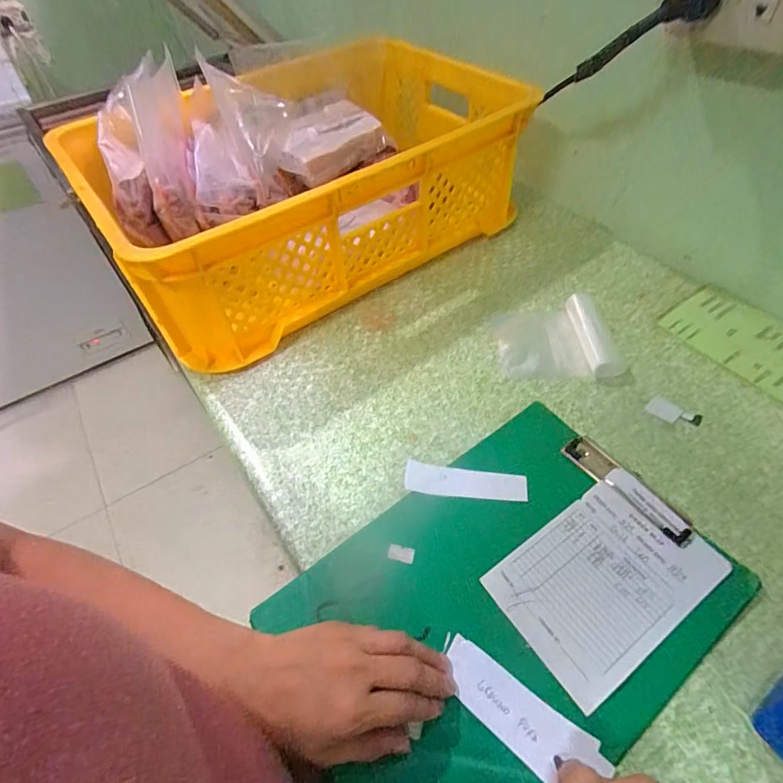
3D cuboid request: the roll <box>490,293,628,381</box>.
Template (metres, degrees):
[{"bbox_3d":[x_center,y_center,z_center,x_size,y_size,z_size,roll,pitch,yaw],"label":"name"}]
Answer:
[{"bbox_3d":[0.183,-0.064,0.511,0.125,0.034,0.106,-4,51,1],"label":"roll"}]

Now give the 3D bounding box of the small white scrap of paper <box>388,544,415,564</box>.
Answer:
[{"bbox_3d":[0.008,0.133,0.377,0.021,0.004,0.012,8,53,10],"label":"small white scrap of paper"}]

